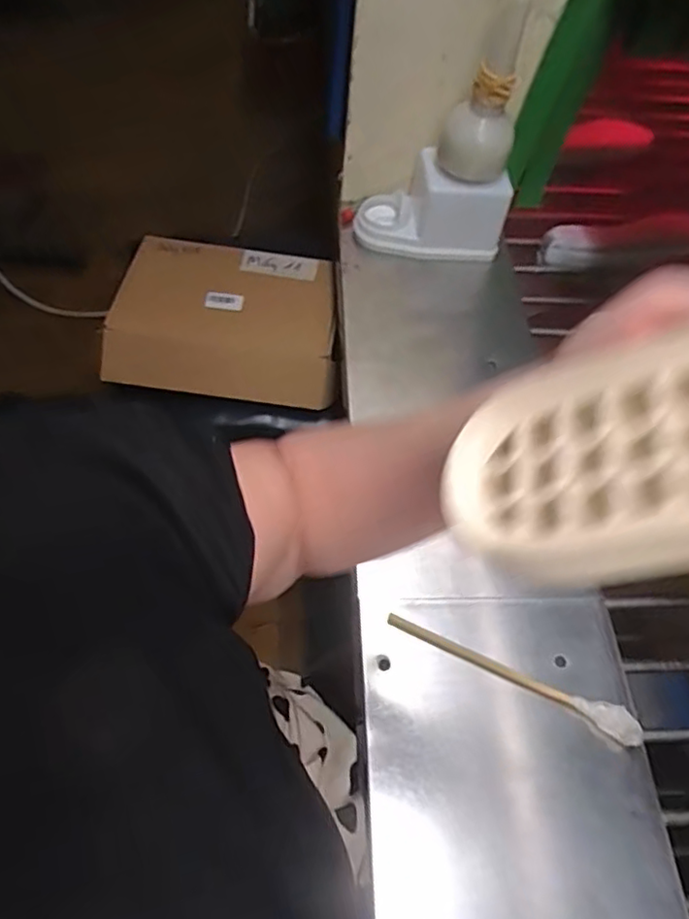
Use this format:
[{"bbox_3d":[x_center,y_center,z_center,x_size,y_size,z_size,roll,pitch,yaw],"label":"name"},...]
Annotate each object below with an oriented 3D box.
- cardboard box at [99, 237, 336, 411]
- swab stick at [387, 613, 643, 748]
[{"bbox_3d":[-0.165,-0.192,0.867,0.298,0.075,0.238,1,57,-3],"label":"cardboard box"},{"bbox_3d":[0.146,0.183,0.556,0.225,0.018,0.026,26,59,13],"label":"swab stick"}]

